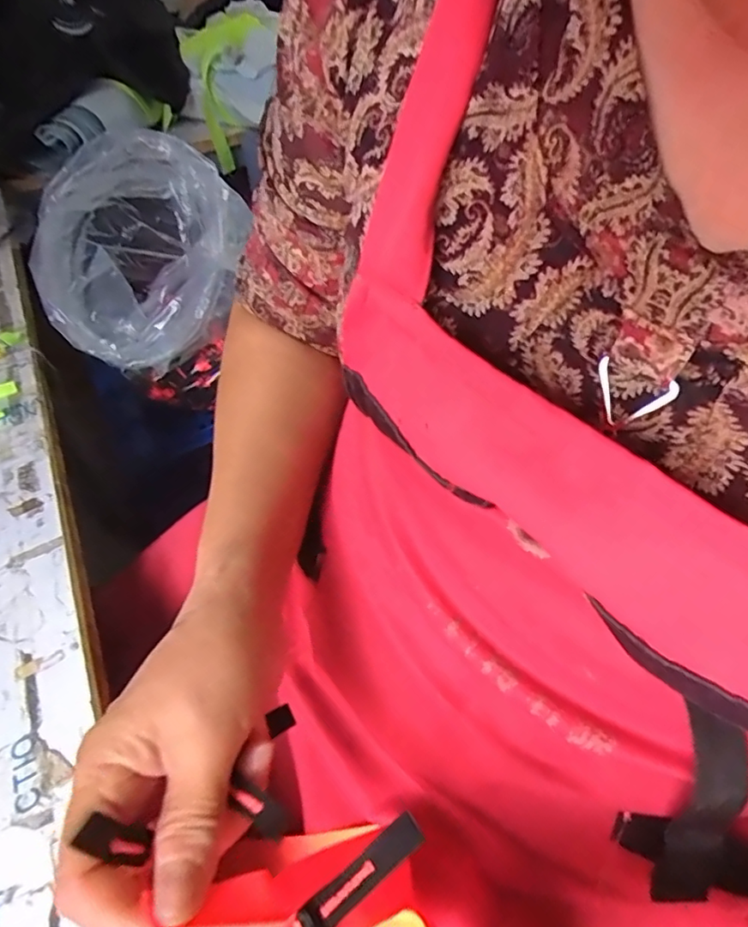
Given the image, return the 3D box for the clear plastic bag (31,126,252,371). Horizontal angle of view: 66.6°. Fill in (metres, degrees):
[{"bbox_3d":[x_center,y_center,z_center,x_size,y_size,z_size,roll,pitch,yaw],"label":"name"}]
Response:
[{"bbox_3d":[-0.265,-0.248,0.648,0.200,0.179,0.215,19,51,23],"label":"clear plastic bag"}]

